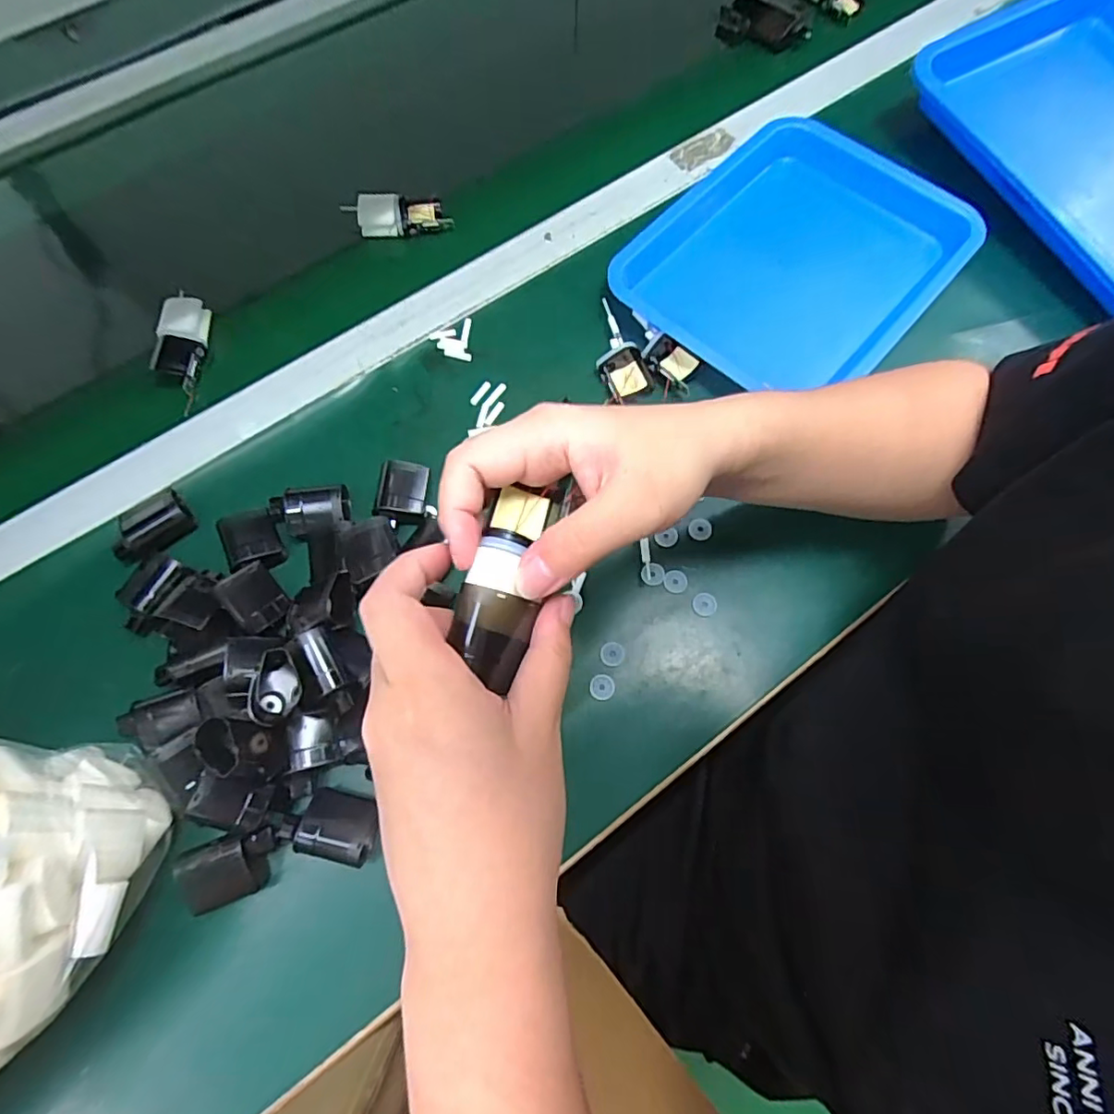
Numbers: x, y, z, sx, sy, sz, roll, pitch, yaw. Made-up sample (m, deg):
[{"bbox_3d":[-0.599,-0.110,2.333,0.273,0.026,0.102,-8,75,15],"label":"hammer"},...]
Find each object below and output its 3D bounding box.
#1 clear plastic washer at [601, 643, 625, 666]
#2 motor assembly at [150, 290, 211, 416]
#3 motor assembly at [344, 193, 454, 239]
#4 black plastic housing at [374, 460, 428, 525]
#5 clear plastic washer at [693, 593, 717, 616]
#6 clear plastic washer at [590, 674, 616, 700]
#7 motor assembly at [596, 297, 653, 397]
[{"bbox_3d":[0.039,0.068,0.406,0.017,0.004,0.016,2,71,1],"label":"clear plastic washer"},{"bbox_3d":[-0.320,-0.177,0.491,0.033,0.024,0.096,0,85,1],"label":"motor assembly"},{"bbox_3d":[-0.148,-0.323,0.541,0.094,0.026,0.029,-8,71,-2],"label":"motor assembly"},{"bbox_3d":[-0.117,-0.048,0.436,0.034,0.022,0.046,2,71,1],"label":"black plastic housing"},{"bbox_3d":[0.108,0.034,0.419,0.017,0.004,0.016,0,71,0],"label":"clear plastic washer"},{"bbox_3d":[0.032,0.090,0.399,0.017,0.004,0.017,0,71,0],"label":"clear plastic washer"},{"bbox_3d":[0.049,-0.173,0.483,0.037,0.019,0.083,-21,72,-6],"label":"motor assembly"}]

